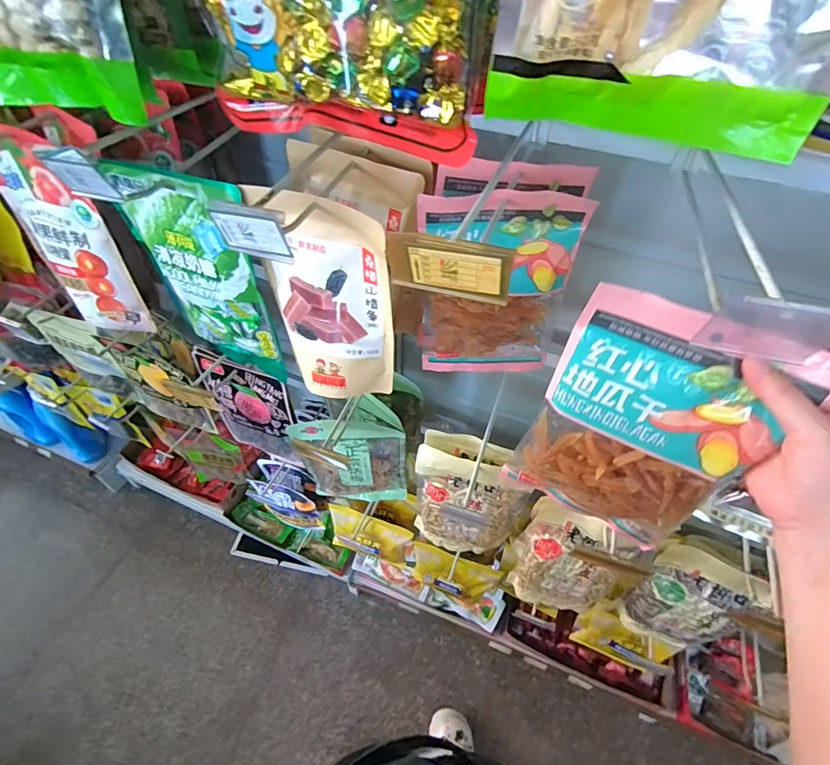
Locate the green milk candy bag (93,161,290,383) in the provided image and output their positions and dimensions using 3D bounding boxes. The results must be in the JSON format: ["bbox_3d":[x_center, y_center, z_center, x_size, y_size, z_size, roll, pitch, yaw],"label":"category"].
[{"bbox_3d":[-0.242,-0.112,0.500,0.165,0.257,0.037,24,54,16],"label":"green milk candy bag"}]

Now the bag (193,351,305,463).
[{"bbox_3d":[-0.267,0.050,0.707,0.150,0.247,0.031,19,52,12],"label":"bag"}]

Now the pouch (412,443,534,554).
[{"bbox_3d":[0.080,0.202,0.693,0.170,0.230,0.058,17,52,11],"label":"pouch"}]

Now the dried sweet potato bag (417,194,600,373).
[{"bbox_3d":[0.082,-0.084,0.459,0.149,0.234,0.023,2,51,1],"label":"dried sweet potato bag"}]

